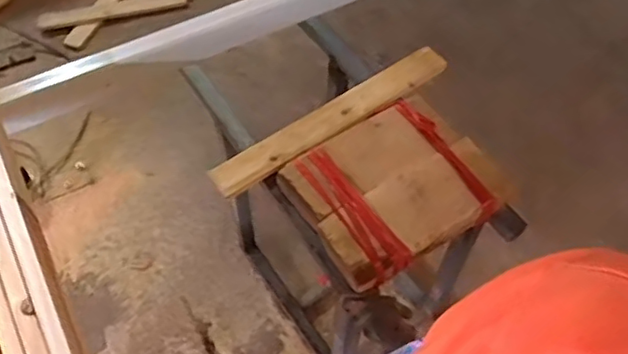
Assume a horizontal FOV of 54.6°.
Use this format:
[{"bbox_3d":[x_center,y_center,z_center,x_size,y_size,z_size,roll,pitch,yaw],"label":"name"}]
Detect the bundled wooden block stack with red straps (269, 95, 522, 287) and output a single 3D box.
[{"bbox_3d":[0.120,0.009,0.940,0.274,0.068,0.239,-27,62,-17],"label":"bundled wooden block stack with red straps"}]

